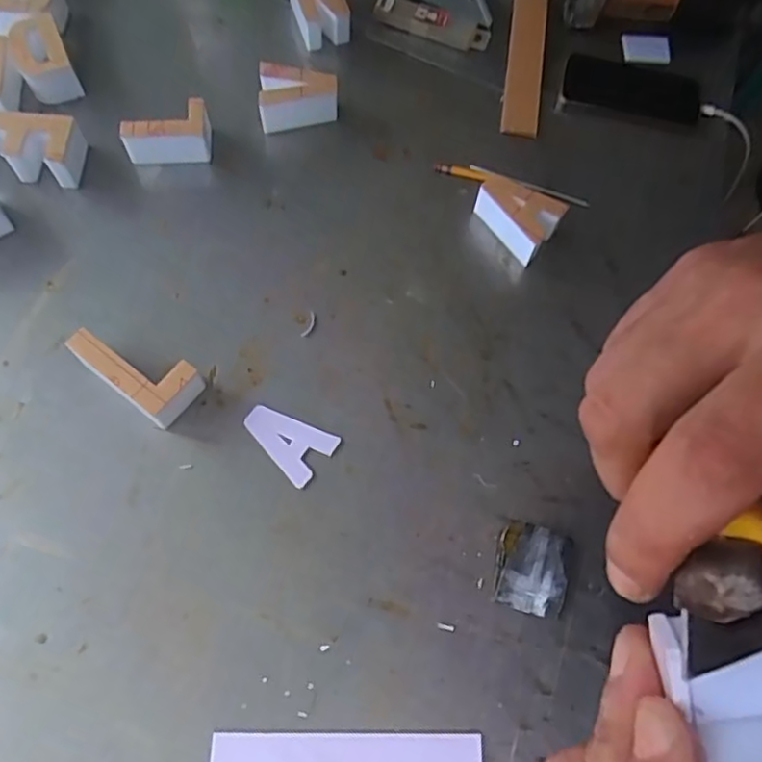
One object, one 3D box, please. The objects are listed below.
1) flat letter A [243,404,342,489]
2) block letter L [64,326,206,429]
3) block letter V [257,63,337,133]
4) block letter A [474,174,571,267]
[{"bbox_3d":[-0.085,0.050,0.596,0.083,0.004,0.054,38,71,13],"label":"flat letter A"},{"bbox_3d":[-0.222,-0.012,0.593,0.112,0.046,0.056,34,70,11],"label":"block letter L"},{"bbox_3d":[-0.089,-0.309,0.712,0.082,0.047,0.058,-1,68,-2],"label":"block letter V"},{"bbox_3d":[0.136,-0.171,0.669,0.087,0.050,0.058,38,71,13],"label":"block letter A"}]

